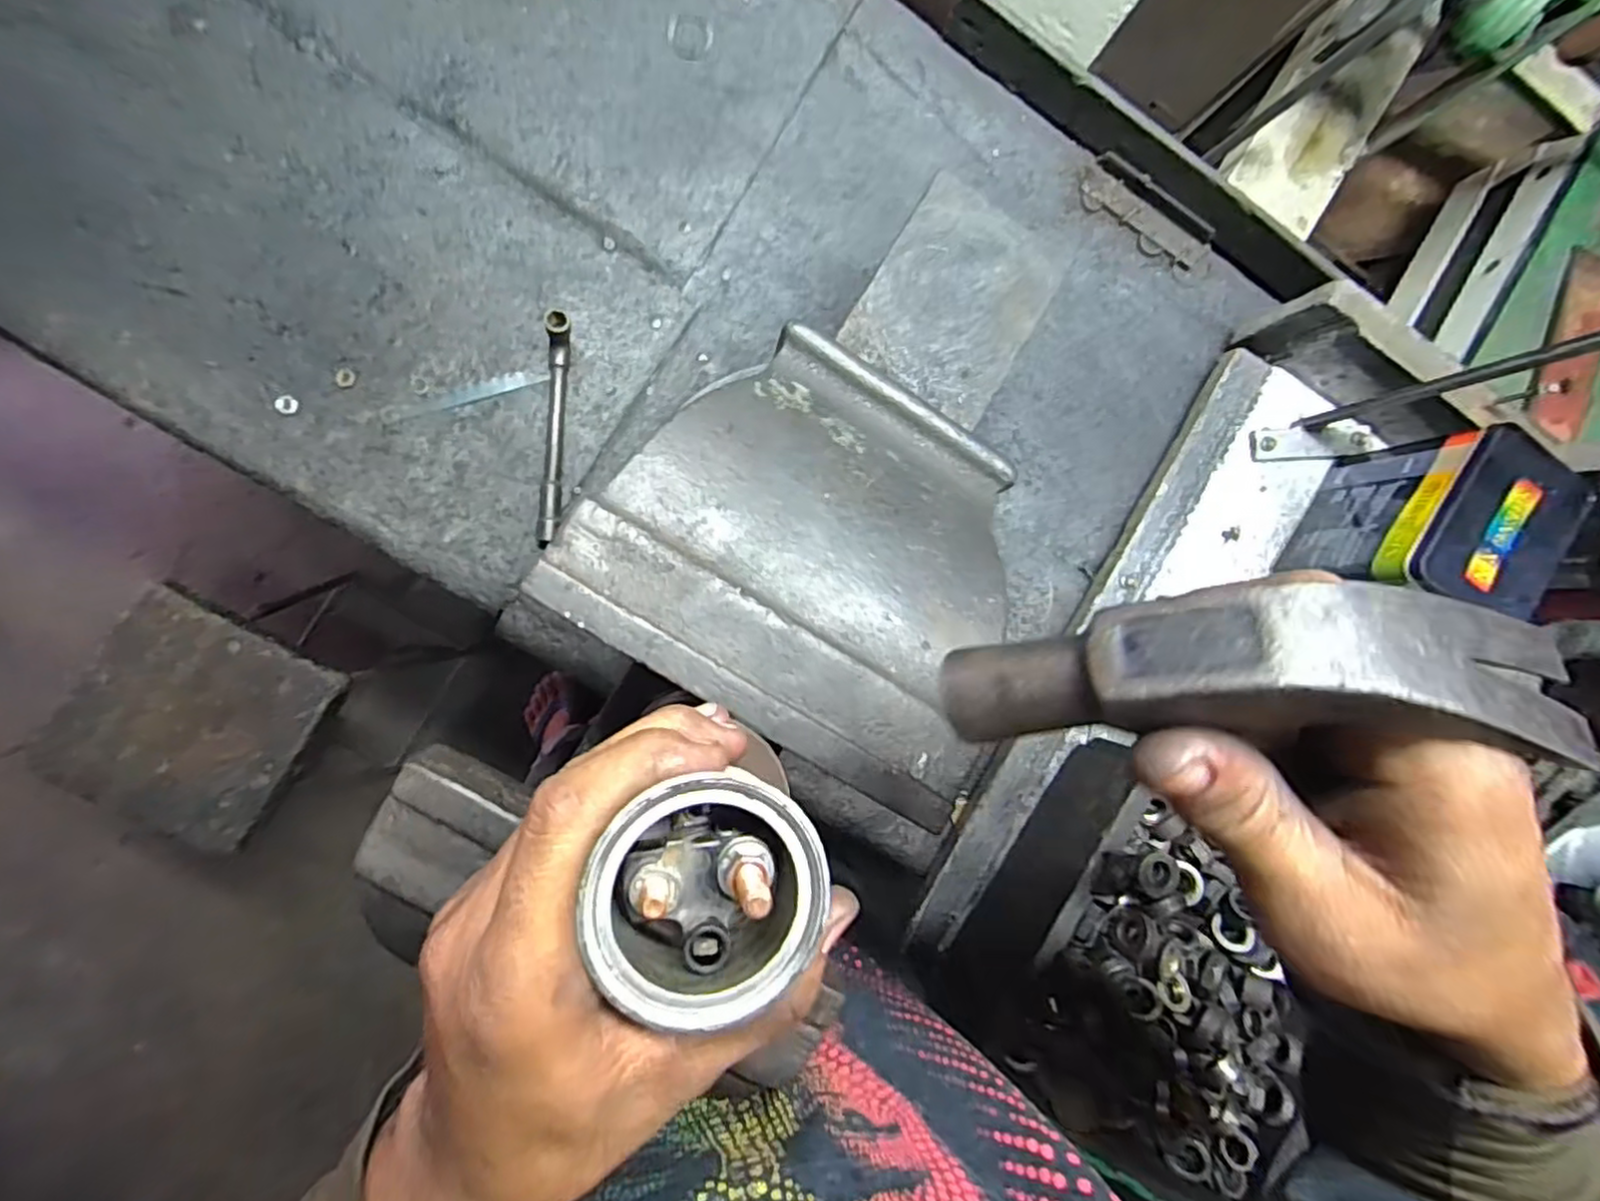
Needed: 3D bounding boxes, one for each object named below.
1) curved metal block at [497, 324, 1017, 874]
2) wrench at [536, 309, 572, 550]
[{"bbox_3d":[0.011,-0.024,0.326,0.188,0.092,0.194,31,86,-8],"label":"curved metal block"},{"bbox_3d":[-0.180,-0.122,0.513,0.016,0.035,0.160,6,90,-9],"label":"wrench"}]

